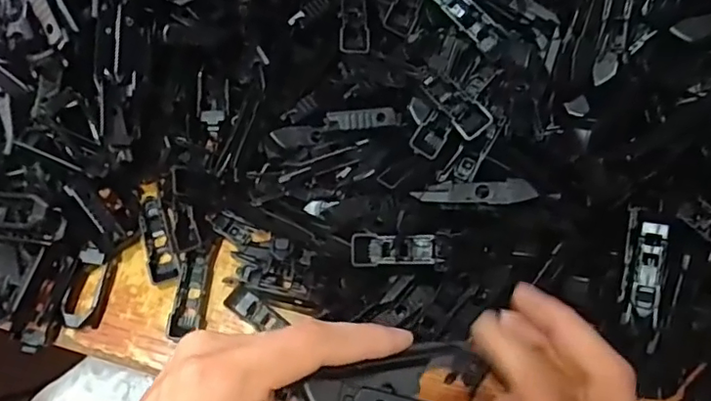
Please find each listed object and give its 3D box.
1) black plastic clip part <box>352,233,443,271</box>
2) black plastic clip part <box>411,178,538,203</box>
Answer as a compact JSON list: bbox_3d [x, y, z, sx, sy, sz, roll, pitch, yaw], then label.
[{"bbox_3d":[0.025,0.029,0.329,0.052,0.015,0.021,2,75,25],"label":"black plastic clip part"},{"bbox_3d":[0.063,-0.005,0.309,0.062,0.006,0.012,-2,75,22],"label":"black plastic clip part"}]

